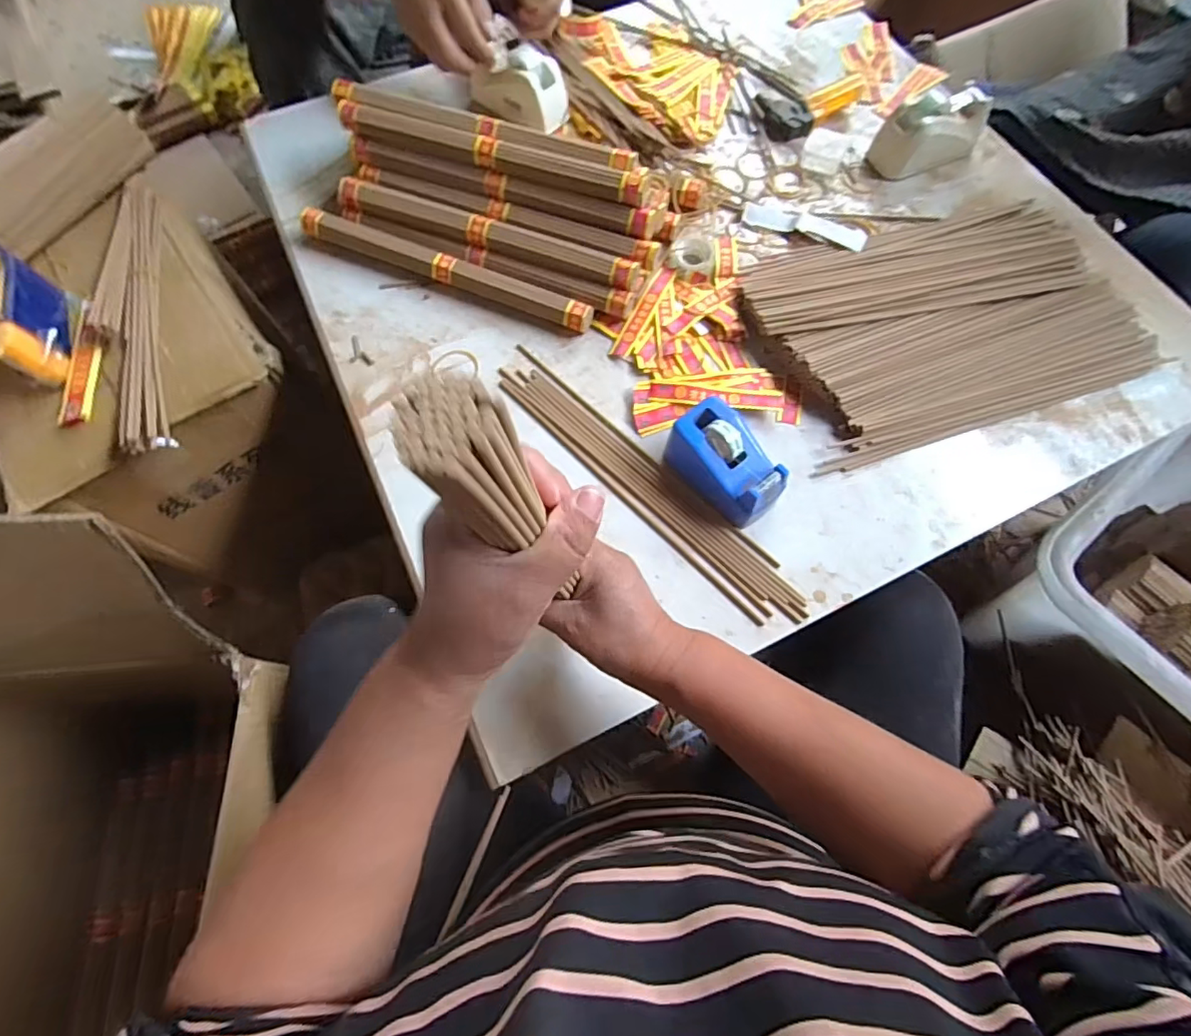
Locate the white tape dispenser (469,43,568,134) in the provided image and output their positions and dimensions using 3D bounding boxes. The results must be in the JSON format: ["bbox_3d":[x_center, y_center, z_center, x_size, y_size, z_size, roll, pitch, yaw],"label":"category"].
[{"bbox_3d":[-0.089,-0.500,0.638,0.117,0.054,0.060,34,73,12],"label":"white tape dispenser"}]

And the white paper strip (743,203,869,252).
[{"bbox_3d":[0.221,-0.311,0.587,0.129,0.011,0.037,23,71,9],"label":"white paper strip"}]

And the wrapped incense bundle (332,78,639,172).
[{"bbox_3d":[-0.109,-0.374,0.536,0.308,0.023,0.029,17,70,7],"label":"wrapped incense bundle"}]

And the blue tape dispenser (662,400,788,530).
[{"bbox_3d":[0.107,-0.043,0.462,0.067,0.052,0.101,-34,73,-12],"label":"blue tape dispenser"}]

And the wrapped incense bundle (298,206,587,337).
[{"bbox_3d":[-0.150,-0.251,0.558,0.313,0.027,0.034,23,71,9],"label":"wrapped incense bundle"}]

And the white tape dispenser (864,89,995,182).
[{"bbox_3d":[0.371,-0.425,0.611,0.117,0.062,0.057,-20,70,-7],"label":"white tape dispenser"}]

